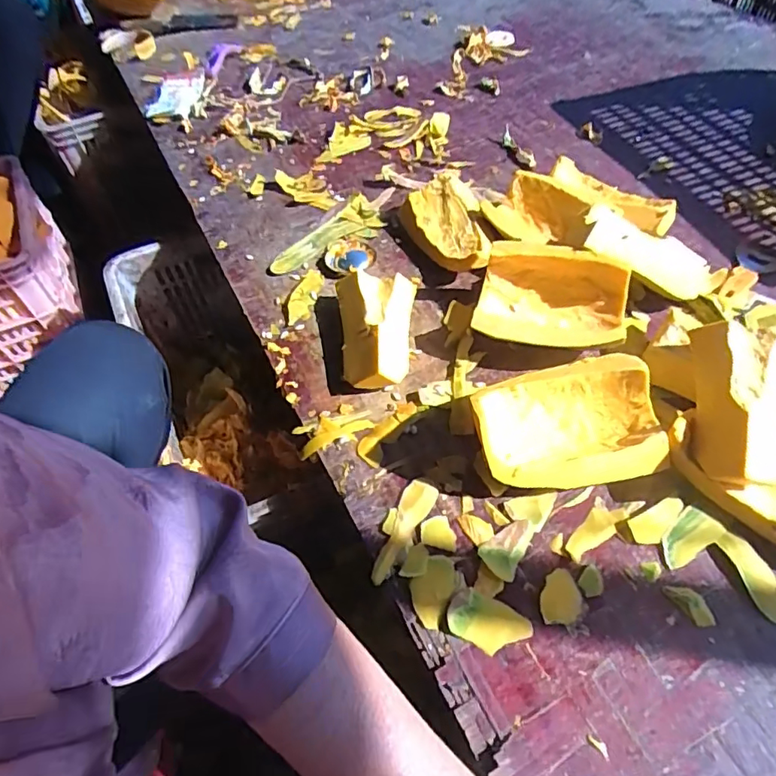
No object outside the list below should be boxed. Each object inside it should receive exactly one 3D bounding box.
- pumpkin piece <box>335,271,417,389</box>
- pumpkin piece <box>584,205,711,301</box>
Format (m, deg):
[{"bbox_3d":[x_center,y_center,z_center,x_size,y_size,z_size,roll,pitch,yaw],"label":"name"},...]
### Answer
[{"bbox_3d":[-0.009,-0.072,0.614,0.093,0.047,0.170,-7,53,-1],"label":"pumpkin piece"},{"bbox_3d":[0.298,-0.152,0.612,0.170,0.025,0.092,17,49,-17],"label":"pumpkin piece"}]

